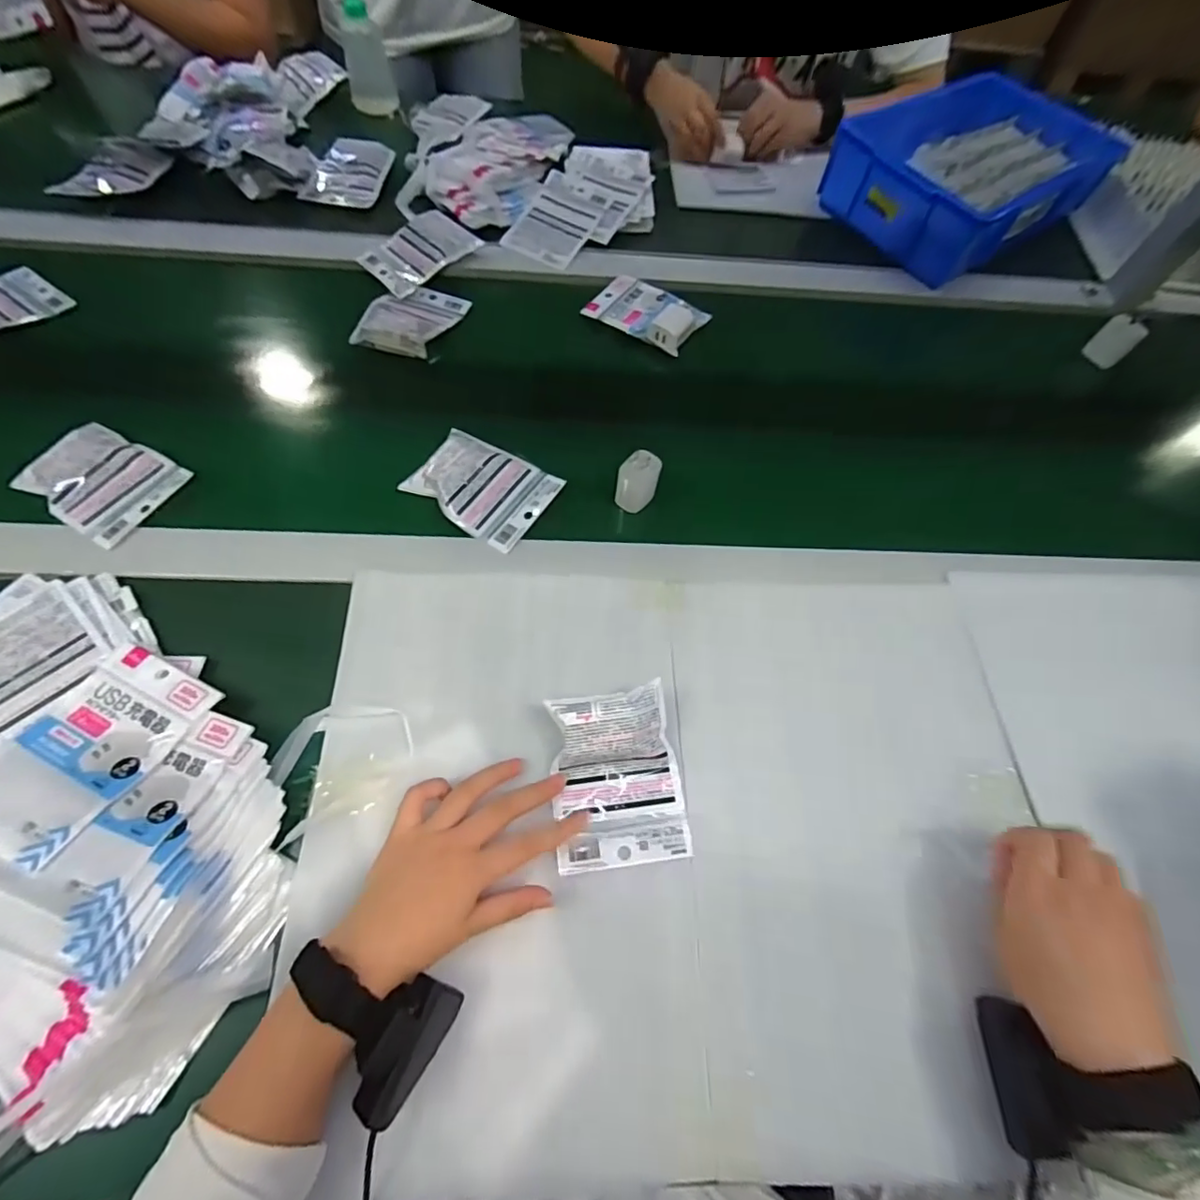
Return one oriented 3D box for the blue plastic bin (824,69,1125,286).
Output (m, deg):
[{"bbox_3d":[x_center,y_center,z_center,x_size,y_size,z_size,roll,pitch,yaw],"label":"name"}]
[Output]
[{"bbox_3d":[0.531,-0.614,0.795,0.391,0.091,0.232,-33,70,-19],"label":"blue plastic bin"}]

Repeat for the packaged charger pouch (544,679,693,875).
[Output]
[{"bbox_3d":[0.014,0.130,0.413,0.094,0.038,0.118,-6,65,-6],"label":"packaged charger pouch"}]

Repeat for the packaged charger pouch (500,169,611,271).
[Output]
[{"bbox_3d":[-0.054,-0.506,0.746,0.098,0.005,0.150,24,74,4],"label":"packaged charger pouch"}]

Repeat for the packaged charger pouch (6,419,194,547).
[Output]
[{"bbox_3d":[-0.461,-0.111,0.521,0.113,0.023,0.095,27,65,9],"label":"packaged charger pouch"}]

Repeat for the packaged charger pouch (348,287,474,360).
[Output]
[{"bbox_3d":[-0.221,-0.333,0.662,0.094,0.035,0.136,15,63,3],"label":"packaged charger pouch"}]

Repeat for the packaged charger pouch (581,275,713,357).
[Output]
[{"bbox_3d":[0.058,-0.354,0.686,0.128,0.021,0.091,32,66,11],"label":"packaged charger pouch"}]

